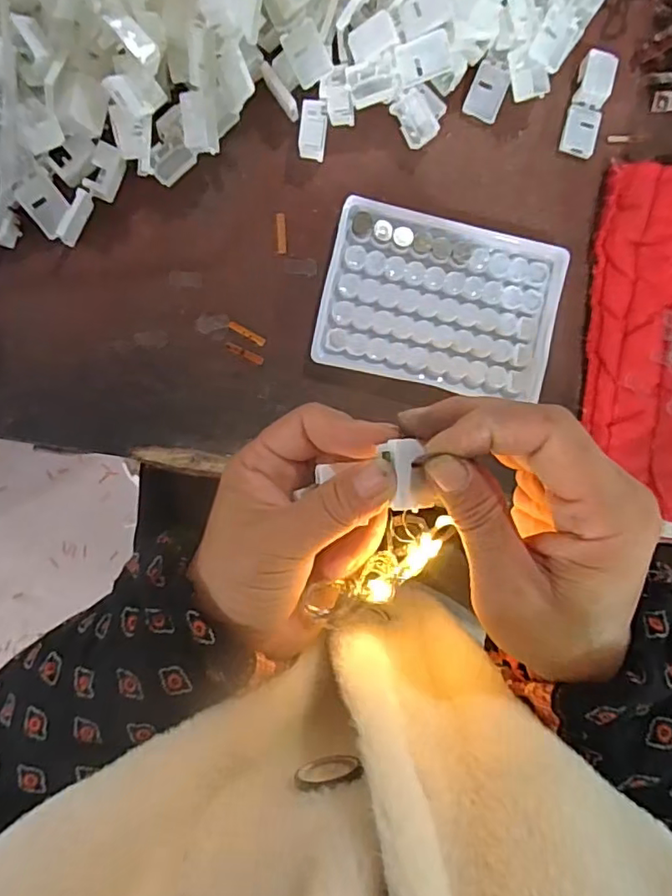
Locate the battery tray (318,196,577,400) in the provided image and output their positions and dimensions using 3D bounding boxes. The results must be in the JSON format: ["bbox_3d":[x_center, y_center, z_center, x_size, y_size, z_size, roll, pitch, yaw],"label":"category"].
[{"bbox_3d":[0.059,-0.081,0.317,0.129,0.010,0.096,12,90,-5],"label":"battery tray"}]

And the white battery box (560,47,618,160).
[{"bbox_3d":[0.146,-0.197,0.322,0.020,0.012,0.055,13,90,-5],"label":"white battery box"}]

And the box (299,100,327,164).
[{"bbox_3d":[-0.013,-0.174,0.309,0.014,0.015,0.026,5,90,-5],"label":"box"}]

